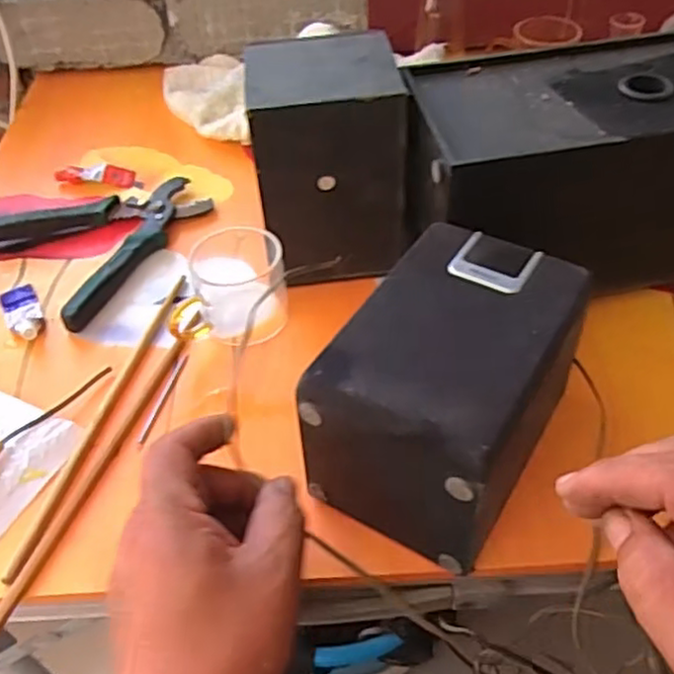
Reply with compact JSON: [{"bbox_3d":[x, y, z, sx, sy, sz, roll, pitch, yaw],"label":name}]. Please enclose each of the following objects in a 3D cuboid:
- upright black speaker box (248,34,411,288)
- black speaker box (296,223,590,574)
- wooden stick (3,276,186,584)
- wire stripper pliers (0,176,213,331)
[{"bbox_3d":[-0.006,-0.122,0.469,0.095,0.128,0.098,-8,47,-3],"label":"upright black speaker box"},{"bbox_3d":[0.060,0.028,0.356,0.096,0.097,0.138,27,54,25],"label":"black speaker box"},{"bbox_3d":[-0.141,0.043,0.425,0.011,0.010,0.222,9,49,12],"label":"wooden stick"},{"bbox_3d":[-0.170,-0.084,0.534,0.153,0.026,0.125,-35,54,-25],"label":"wire stripper pliers"}]

